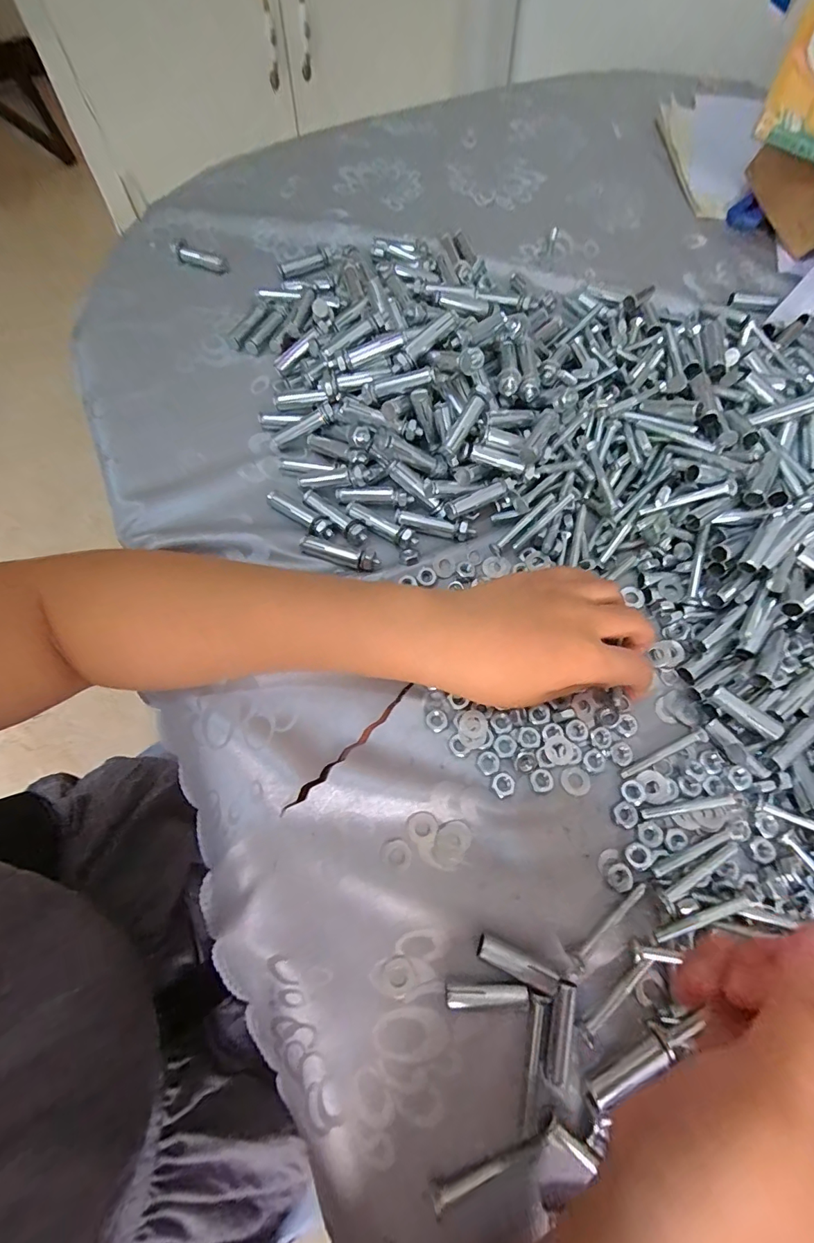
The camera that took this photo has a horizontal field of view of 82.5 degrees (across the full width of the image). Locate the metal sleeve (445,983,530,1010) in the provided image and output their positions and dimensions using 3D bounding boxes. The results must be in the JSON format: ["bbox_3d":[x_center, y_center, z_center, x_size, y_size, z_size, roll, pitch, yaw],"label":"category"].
[{"bbox_3d":[0.039,0.181,0.226,0.039,0.010,0.010,-1,69,-2],"label":"metal sleeve"}]

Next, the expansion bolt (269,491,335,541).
[{"bbox_3d":[-0.074,-0.075,0.319,0.056,0.011,0.016,33,72,11],"label":"expansion bolt"}]

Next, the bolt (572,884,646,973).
[{"bbox_3d":[0.105,0.156,0.239,0.054,0.007,0.009,-38,74,-15],"label":"bolt"}]

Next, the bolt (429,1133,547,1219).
[{"bbox_3d":[0.037,0.241,0.204,0.055,0.006,0.007,-18,70,-9],"label":"bolt"}]

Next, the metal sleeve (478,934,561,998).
[{"bbox_3d":[0.055,0.170,0.229,0.040,0.009,0.011,25,70,8],"label":"metal sleeve"}]

